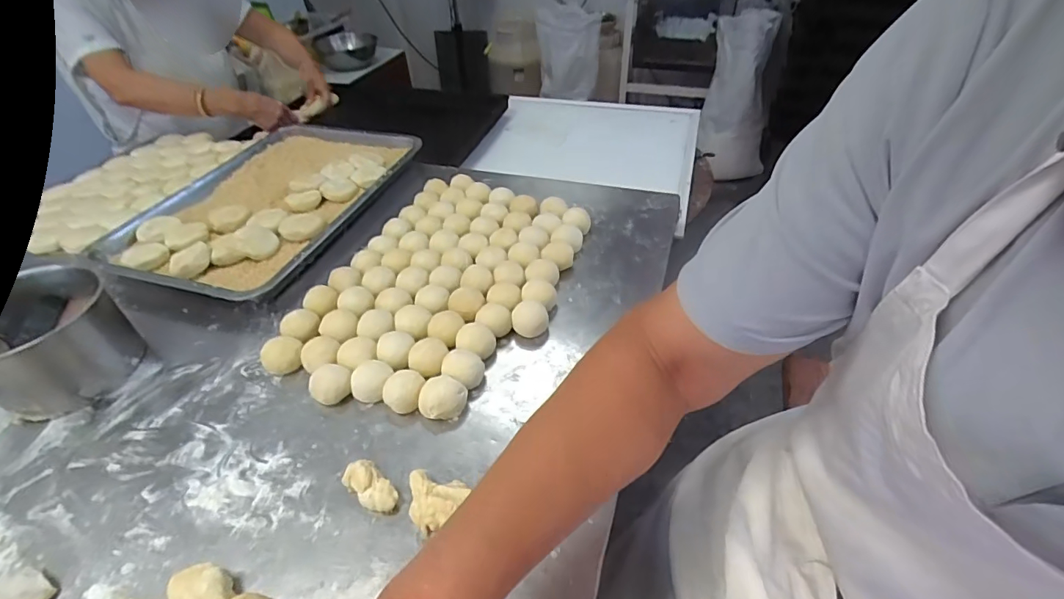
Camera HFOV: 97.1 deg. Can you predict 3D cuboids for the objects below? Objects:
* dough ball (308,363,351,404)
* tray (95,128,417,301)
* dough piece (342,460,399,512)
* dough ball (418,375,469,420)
[{"bbox_3d":[-0.221,0.094,0.520,0.044,0.030,0.036,-34,51,-30],"label":"dough ball"},{"bbox_3d":[-0.434,-0.173,0.809,0.326,0.047,0.481,12,45,15],"label":"tray"},{"bbox_3d":[-0.149,0.175,0.436,0.054,0.025,0.028,28,51,28],"label":"dough piece"},{"bbox_3d":[-0.096,0.105,0.507,0.050,0.031,0.042,-18,45,-17],"label":"dough ball"}]

